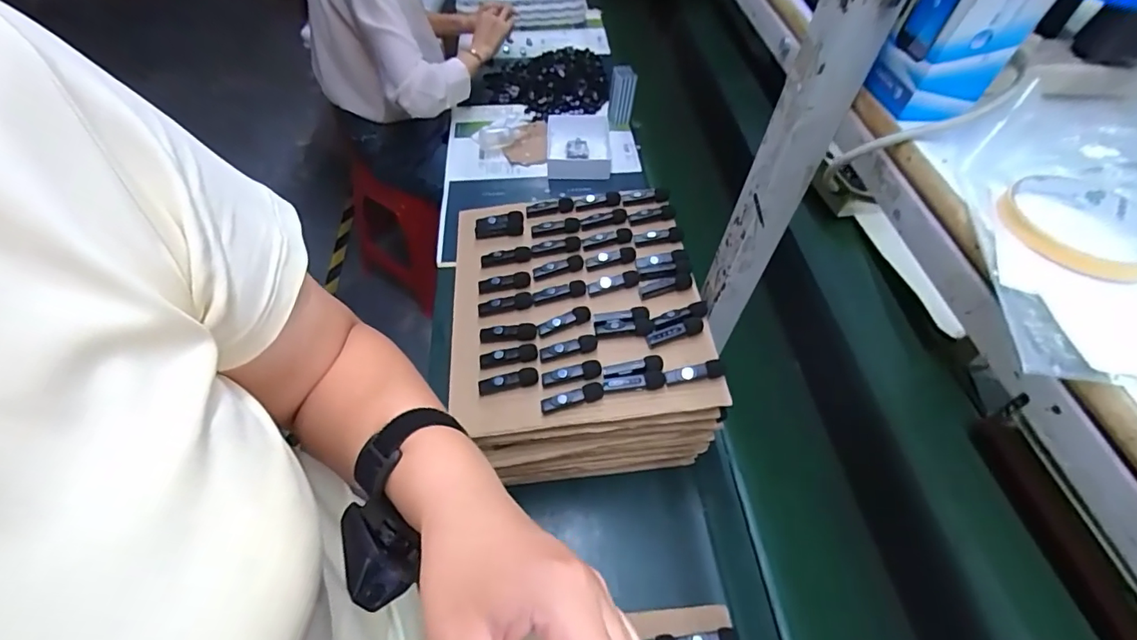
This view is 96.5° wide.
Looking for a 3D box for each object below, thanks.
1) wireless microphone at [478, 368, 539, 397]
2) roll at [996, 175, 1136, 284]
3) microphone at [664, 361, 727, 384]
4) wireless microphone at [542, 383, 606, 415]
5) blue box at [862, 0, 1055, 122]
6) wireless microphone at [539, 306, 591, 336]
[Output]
[{"bbox_3d":[-0.066,0.068,0.552,0.064,0.022,0.015,-6,54,-9],"label":"wireless microphone"},{"bbox_3d":[0.298,-0.056,0.293,0.090,0.013,0.080,-30,61,-24],"label":"roll"},{"bbox_3d":[0.137,0.056,0.541,0.066,0.013,0.017,-4,53,-8],"label":"microphone"},{"bbox_3d":[0.005,0.082,0.534,0.066,0.016,0.018,-12,55,-13],"label":"wireless microphone"},{"bbox_3d":[0.258,-0.187,0.350,0.064,0.093,0.061,-4,53,-8],"label":"blue box"},{"bbox_3d":[-0.003,0.002,0.593,0.062,0.015,0.020,-16,56,-16],"label":"wireless microphone"}]

